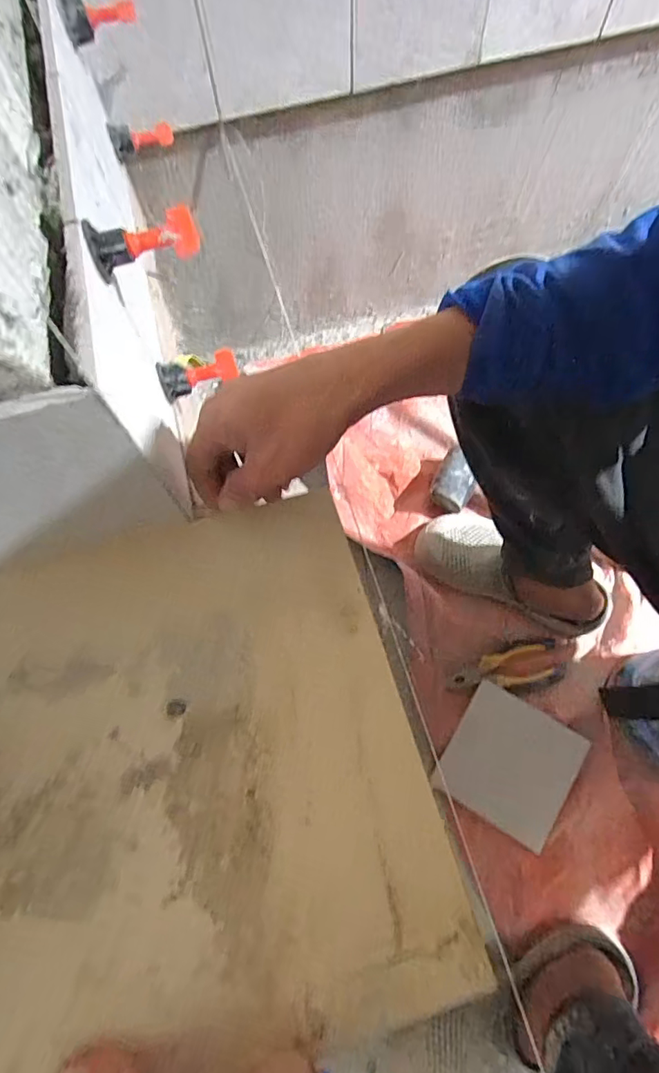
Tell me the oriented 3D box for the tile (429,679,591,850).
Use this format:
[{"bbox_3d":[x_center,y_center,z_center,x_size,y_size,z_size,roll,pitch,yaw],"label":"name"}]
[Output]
[{"bbox_3d":[0.228,0.285,0.631,0.146,0.007,0.147,29,76,14],"label":"tile"}]

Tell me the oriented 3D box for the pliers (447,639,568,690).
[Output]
[{"bbox_3d":[0.237,0.183,0.677,0.159,0.012,0.053,-15,68,-4],"label":"pliers"}]

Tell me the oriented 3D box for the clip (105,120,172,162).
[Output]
[{"bbox_3d":[-0.185,-0.394,0.491,0.060,0.025,0.022,-22,68,-7],"label":"clip"}]

